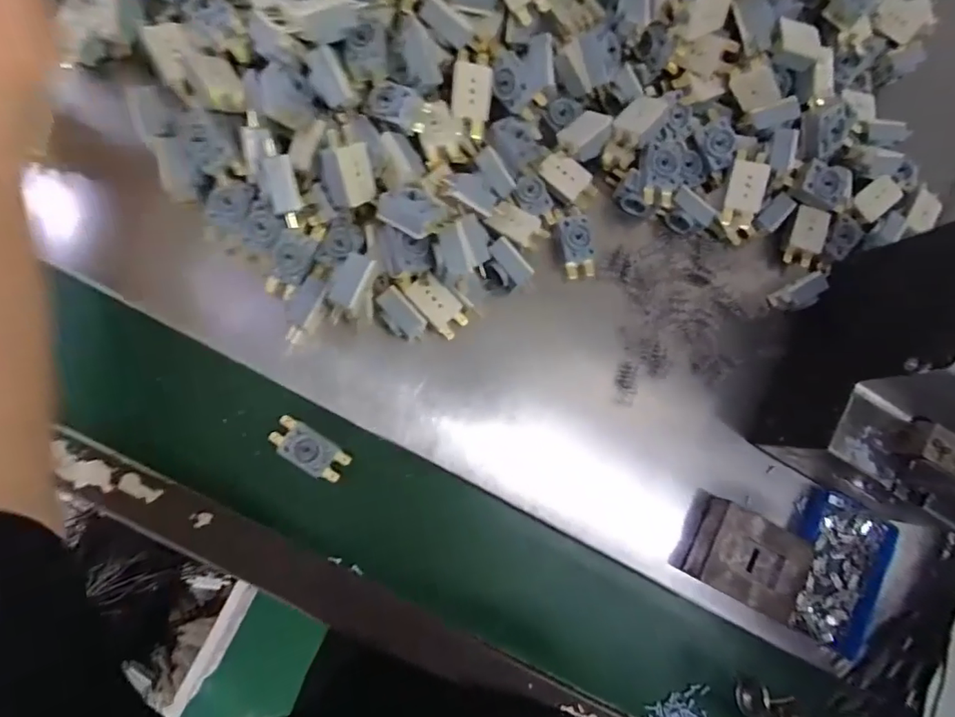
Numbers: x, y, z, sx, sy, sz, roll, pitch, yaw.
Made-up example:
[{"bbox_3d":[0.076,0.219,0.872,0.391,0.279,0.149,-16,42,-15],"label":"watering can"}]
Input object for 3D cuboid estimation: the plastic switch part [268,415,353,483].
[{"bbox_3d":[-0.125,0.067,0.388,0.060,0.016,0.027,33,83,-3],"label":"plastic switch part"}]

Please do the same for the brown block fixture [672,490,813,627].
[{"bbox_3d":[0.209,0.154,0.411,0.087,0.043,0.063,28,83,-4],"label":"brown block fixture"}]

